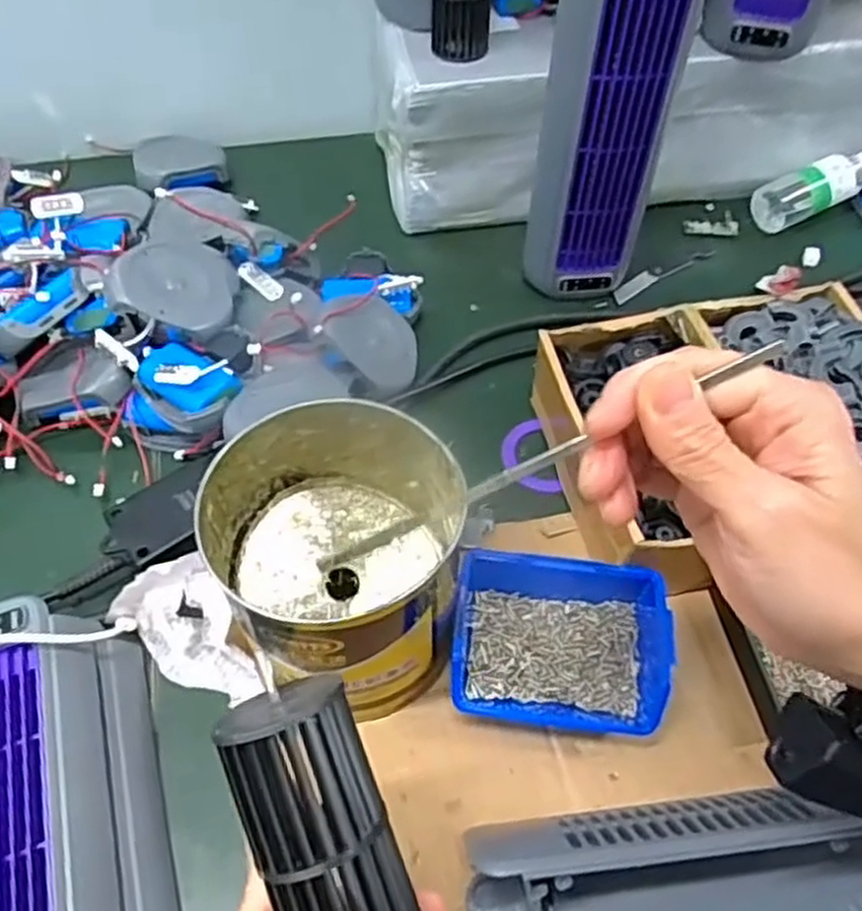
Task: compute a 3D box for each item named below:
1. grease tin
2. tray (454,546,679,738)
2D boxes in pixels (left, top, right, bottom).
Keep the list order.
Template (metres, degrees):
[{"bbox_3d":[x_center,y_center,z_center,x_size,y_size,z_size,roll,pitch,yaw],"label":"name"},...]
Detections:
[{"bbox_3d":[-0.046,0.052,0.401,0.121,0.102,0.122,1,54,-1],"label":"grease tin"},{"bbox_3d":[0.069,0.103,0.427,0.113,0.048,0.085,7,54,4],"label":"tray"}]

